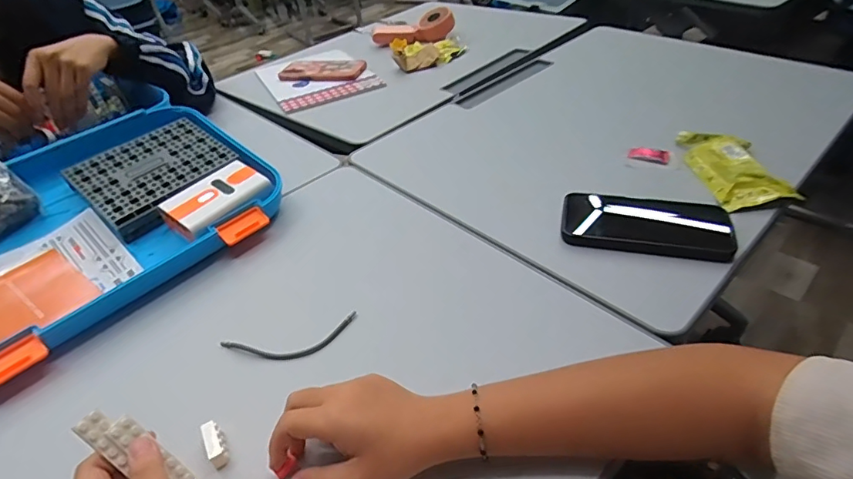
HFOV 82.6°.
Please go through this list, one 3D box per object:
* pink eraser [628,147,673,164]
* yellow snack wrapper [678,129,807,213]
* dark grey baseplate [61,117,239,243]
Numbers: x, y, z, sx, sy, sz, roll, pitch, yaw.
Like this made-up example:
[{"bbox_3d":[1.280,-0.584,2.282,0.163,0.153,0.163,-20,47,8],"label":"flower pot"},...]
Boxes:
[{"bbox_3d":[0.304,-0.116,0.663,0.054,0.018,0.022,19,46,28],"label":"pink eraser"},{"bbox_3d":[0.386,-0.098,0.620,0.084,0.027,0.159,-8,40,-2],"label":"yellow snack wrapper"},{"bbox_3d":[-0.350,-0.085,0.634,0.139,0.037,0.168,34,55,24],"label":"dark grey baseplate"}]

